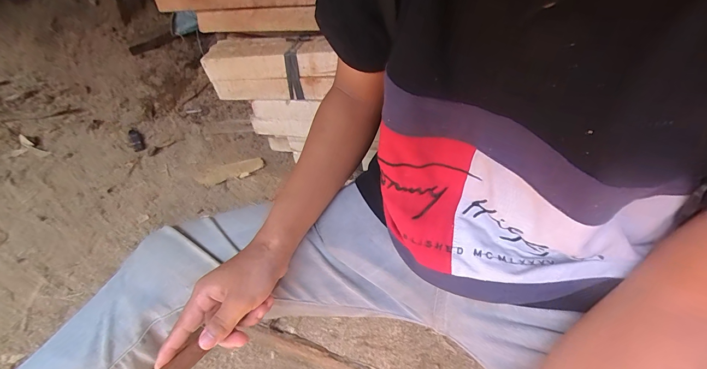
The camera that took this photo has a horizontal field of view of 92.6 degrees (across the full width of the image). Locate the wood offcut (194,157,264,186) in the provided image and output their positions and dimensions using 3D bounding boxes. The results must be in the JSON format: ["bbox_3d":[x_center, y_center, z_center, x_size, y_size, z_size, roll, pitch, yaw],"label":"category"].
[{"bbox_3d":[-0.272,-0.029,0.747,0.143,0.007,0.051,-14,52,-10],"label":"wood offcut"}]

